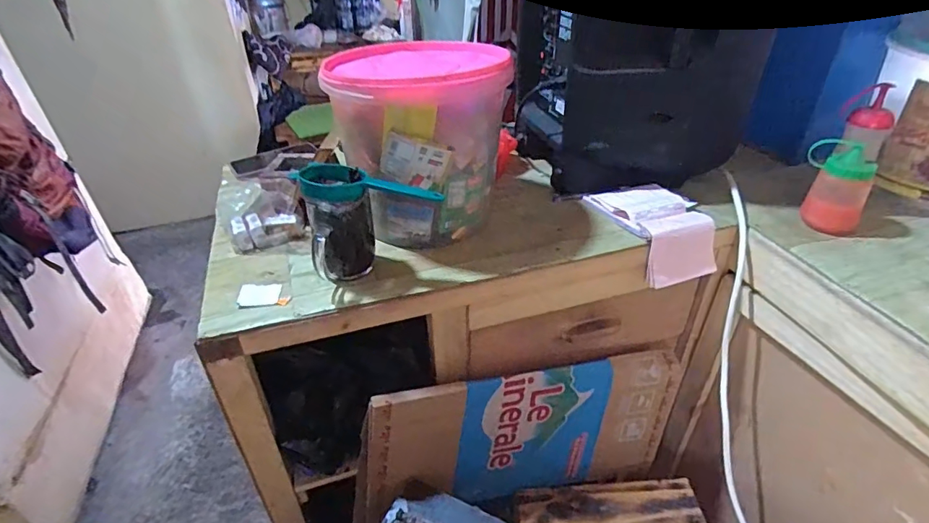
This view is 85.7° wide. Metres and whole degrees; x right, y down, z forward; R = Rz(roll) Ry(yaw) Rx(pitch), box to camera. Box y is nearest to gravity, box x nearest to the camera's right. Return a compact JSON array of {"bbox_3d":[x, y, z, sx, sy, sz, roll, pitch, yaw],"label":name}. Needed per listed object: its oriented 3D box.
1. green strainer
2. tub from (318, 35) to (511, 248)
[{"bbox_3d":[-0.120,-0.099,0.651,0.192,0.032,0.075,3,30,-27],"label":"green strainer"},{"bbox_3d":[-0.062,-0.187,0.751,0.235,0.229,0.246,-5,36,-4],"label":"tub"}]

